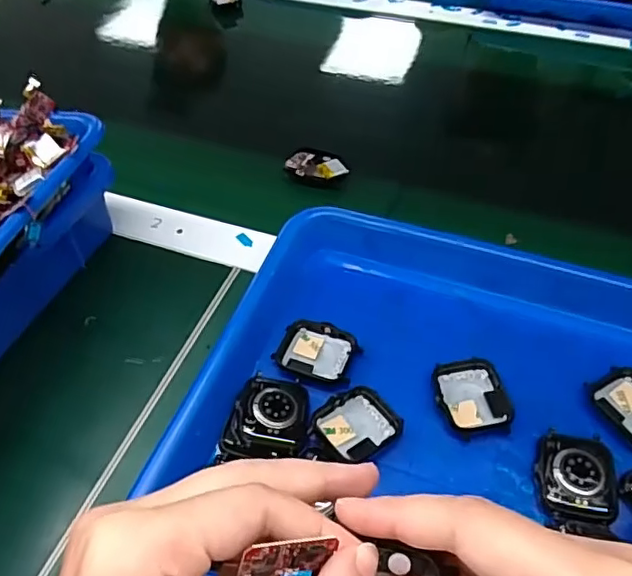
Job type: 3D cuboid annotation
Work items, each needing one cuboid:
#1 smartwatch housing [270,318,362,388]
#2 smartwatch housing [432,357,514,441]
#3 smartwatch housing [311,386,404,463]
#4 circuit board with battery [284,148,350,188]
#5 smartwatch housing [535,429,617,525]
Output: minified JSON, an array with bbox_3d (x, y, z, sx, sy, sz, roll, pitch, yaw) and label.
[{"bbox_3d":[0.002,0.037,0.339,0.046,0.008,0.035,18,52,16],"label":"smartwatch housing"},{"bbox_3d":[0.087,0.061,0.321,0.039,0.011,0.044,-9,50,-7],"label":"smartwatch housing"},{"bbox_3d":[0.022,0.074,0.309,0.044,0.015,0.036,-33,56,-24],"label":"smartwatch housing"},{"bbox_3d":[0.002,-0.102,0.485,0.053,0.016,0.039,11,50,11],"label":"circuit board with battery"},{"bbox_3d":[0.132,0.093,0.288,0.037,0.009,0.047,12,50,11],"label":"smartwatch housing"}]

